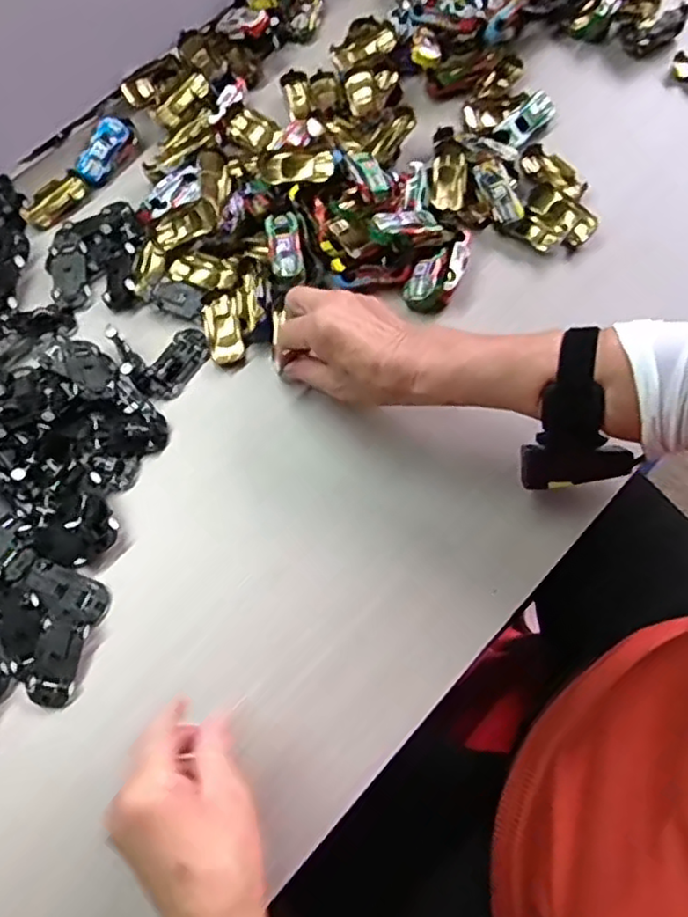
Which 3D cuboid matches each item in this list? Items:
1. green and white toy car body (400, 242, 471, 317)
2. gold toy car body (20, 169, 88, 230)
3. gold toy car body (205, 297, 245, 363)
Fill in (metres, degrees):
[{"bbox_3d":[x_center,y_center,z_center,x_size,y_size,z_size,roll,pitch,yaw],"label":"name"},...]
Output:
[{"bbox_3d":[0.075,-0.149,0.540,0.040,0.023,0.063,31,73,11],"label":"green and white toy car body"},{"bbox_3d":[-0.267,-0.238,0.611,0.063,0.018,0.025,-39,71,-11],"label":"gold toy car body"},{"bbox_3d":[-0.099,-0.105,0.550,0.027,0.016,0.058,-14,68,-2],"label":"gold toy car body"}]

